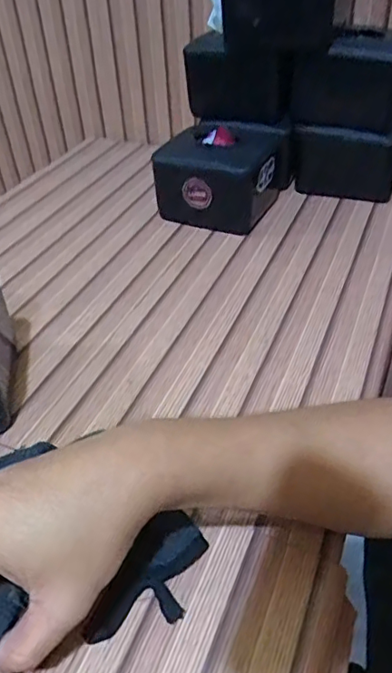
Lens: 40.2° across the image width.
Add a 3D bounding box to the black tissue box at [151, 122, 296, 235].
[{"bbox_3d":[0.036,-0.202,0.662,0.125,0.092,0.133,18,43,24],"label":"black tissue box"}]

